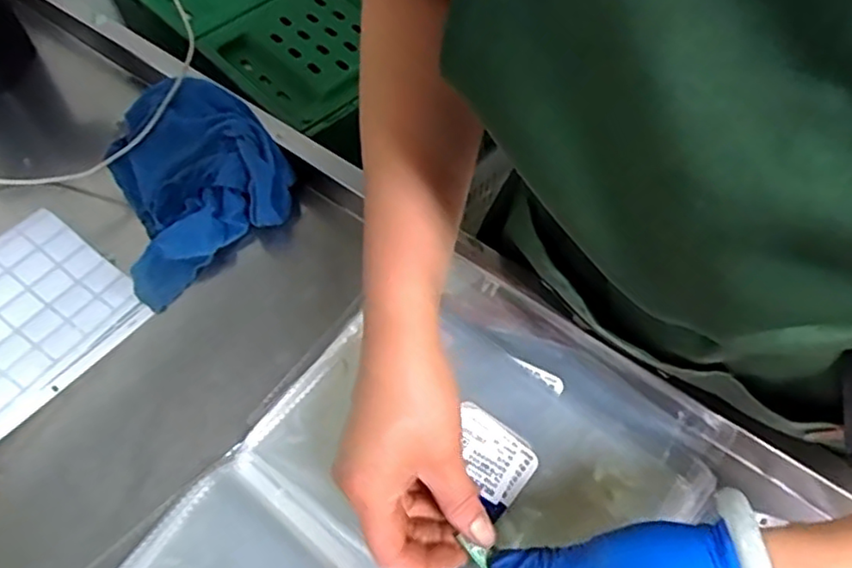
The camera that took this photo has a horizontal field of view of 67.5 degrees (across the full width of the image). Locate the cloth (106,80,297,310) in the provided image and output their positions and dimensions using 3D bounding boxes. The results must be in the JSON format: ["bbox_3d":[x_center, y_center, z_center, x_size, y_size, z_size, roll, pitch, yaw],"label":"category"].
[{"bbox_3d":[-0.206,-0.087,0.537,0.157,0.068,0.140,-37,66,-20],"label":"cloth"}]

